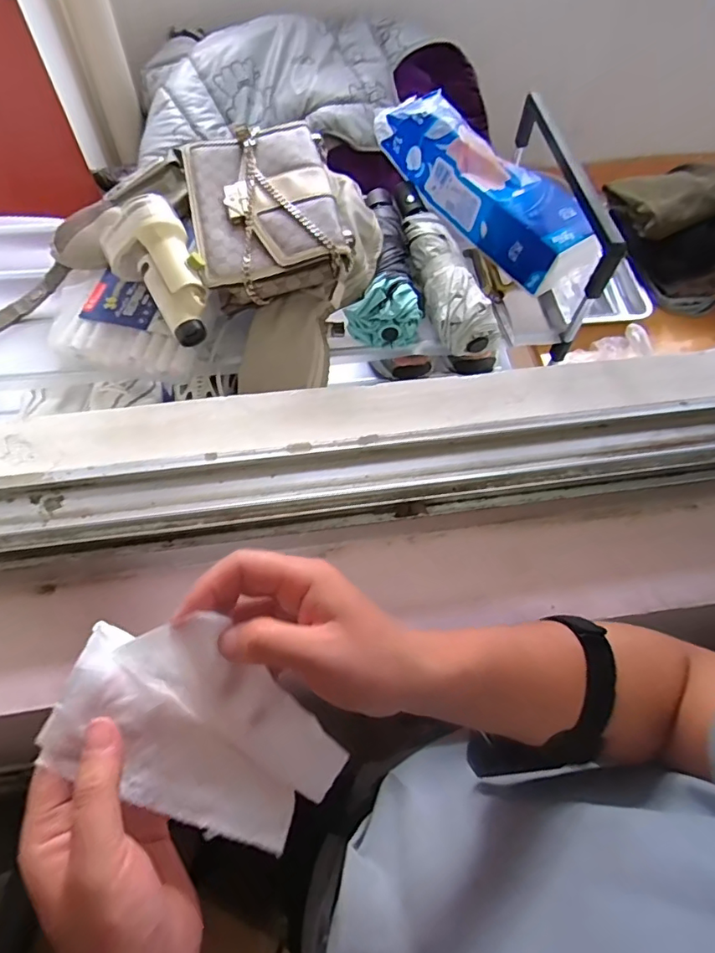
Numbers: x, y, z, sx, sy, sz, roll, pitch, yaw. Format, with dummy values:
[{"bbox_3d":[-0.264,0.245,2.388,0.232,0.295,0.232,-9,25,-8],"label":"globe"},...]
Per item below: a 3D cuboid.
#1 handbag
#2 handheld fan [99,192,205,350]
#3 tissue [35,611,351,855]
[{"bbox_3d":[-0.102,-0.295,0.593,0.163,0.065,0.237,-8,64,-7],"label":"handbag"},{"bbox_3d":[-0.210,-0.219,0.572,0.085,0.071,0.164,-31,86,-17],"label":"handheld fan"},{"bbox_3d":[-0.087,0.137,0.275,0.120,0.051,0.128,-24,100,6],"label":"tissue"}]

